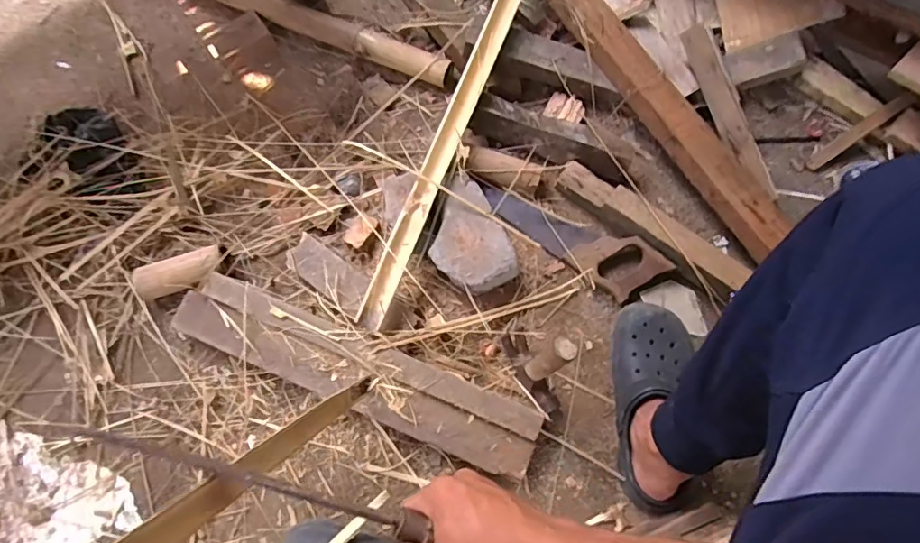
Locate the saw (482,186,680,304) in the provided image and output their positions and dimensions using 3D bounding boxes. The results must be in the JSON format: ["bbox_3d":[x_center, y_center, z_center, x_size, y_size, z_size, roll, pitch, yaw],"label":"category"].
[{"bbox_3d":[0.179,-0.057,0.827,0.298,0.029,0.092,34,78,11],"label":"saw"}]

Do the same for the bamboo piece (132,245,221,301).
[{"bbox_3d":[-0.438,0.004,0.833,0.141,0.048,0.057,-20,74,-4],"label":"bamboo piece"}]

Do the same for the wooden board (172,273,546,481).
[{"bbox_3d":[-0.159,0.143,0.770,0.563,0.051,0.104,21,75,8],"label":"wooden board"}]

